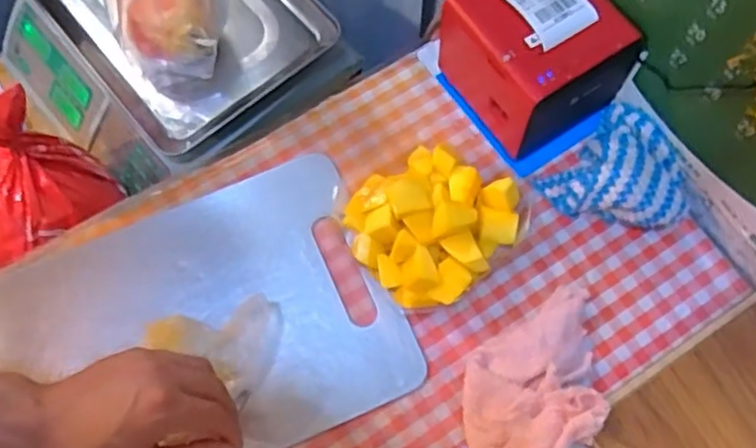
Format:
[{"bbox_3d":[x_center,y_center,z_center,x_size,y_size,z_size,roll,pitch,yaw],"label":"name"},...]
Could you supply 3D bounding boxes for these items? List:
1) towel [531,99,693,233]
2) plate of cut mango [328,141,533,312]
[{"bbox_3d":[0.218,-0.041,0.606,0.103,0.055,0.108,-42,73,-13],"label":"towel"},{"bbox_3d":[0.042,-0.006,0.597,0.137,0.050,0.137,-1,69,1],"label":"plate of cut mango"}]

